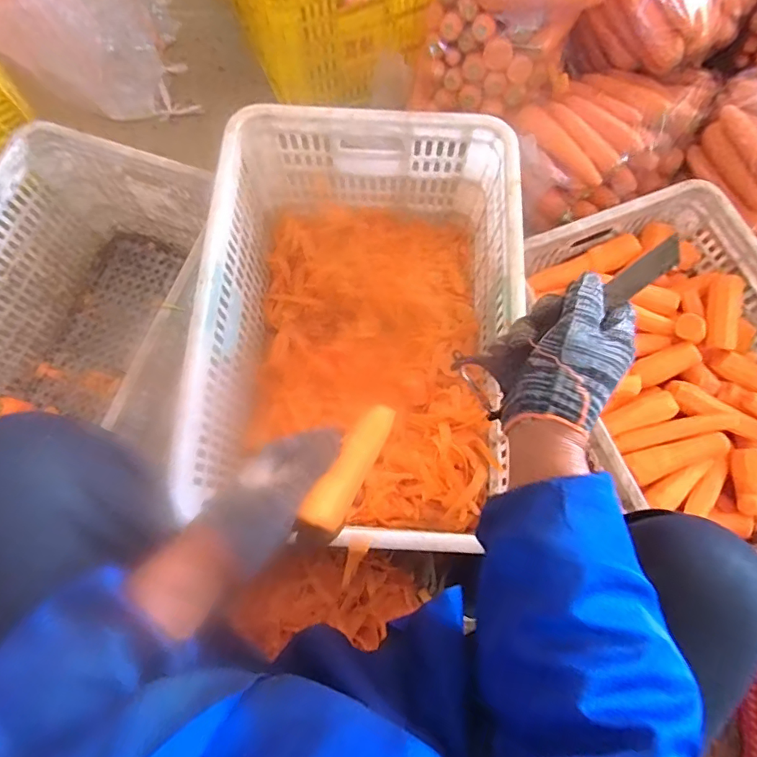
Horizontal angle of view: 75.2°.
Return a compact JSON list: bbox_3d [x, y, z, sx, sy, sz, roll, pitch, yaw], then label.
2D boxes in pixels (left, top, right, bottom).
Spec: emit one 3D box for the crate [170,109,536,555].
[{"bbox_3d":[-0.028,-0.084,0.775,0.410,0.270,0.565,5,75,1],"label":"crate"}]

